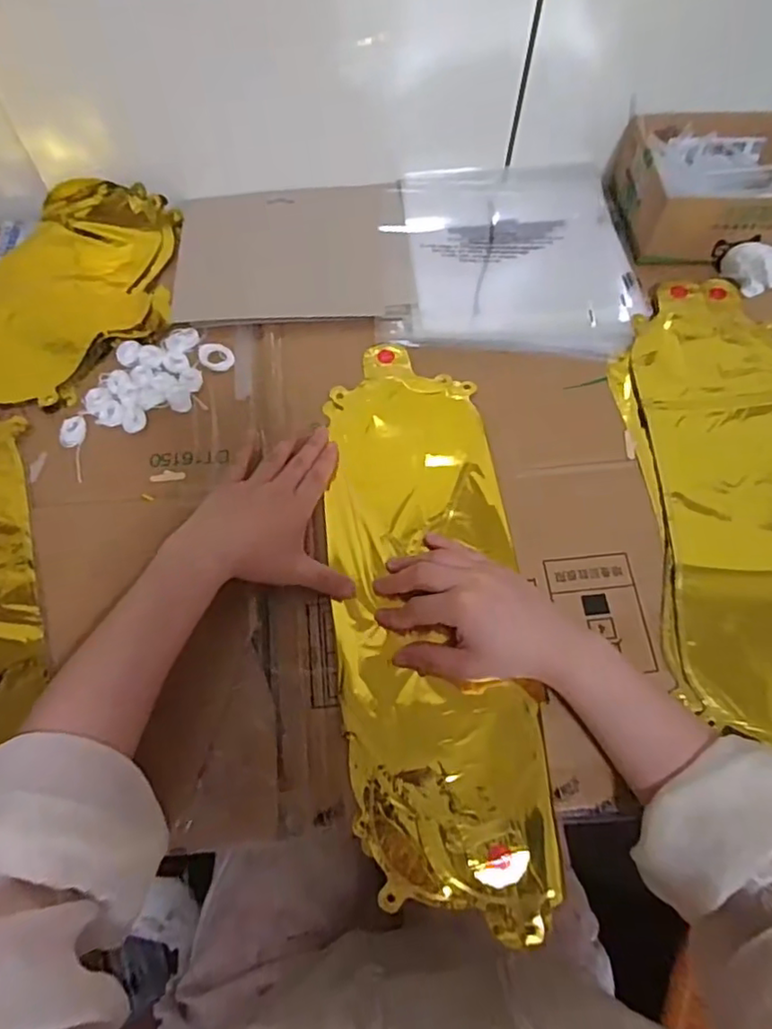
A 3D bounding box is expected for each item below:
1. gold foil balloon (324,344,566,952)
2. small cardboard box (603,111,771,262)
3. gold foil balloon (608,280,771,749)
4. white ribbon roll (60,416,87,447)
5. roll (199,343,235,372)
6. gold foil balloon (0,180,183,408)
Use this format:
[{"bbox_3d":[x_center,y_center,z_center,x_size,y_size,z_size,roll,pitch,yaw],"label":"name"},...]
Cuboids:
[{"bbox_3d":[0.030,0.057,0.453,0.135,0.014,0.425,-5,66,-3],"label":"gold foil balloon"},{"bbox_3d":[0.326,-0.314,0.585,0.186,0.062,0.153,-5,67,-3],"label":"small cardboard box"},{"bbox_3d":[0.303,-0.014,0.476,0.215,0.017,0.413,-5,67,-3],"label":"gold foil balloon"},{"bbox_3d":[-0.253,-0.068,0.495,0.018,0.004,0.027,3,66,0],"label":"white ribbon roll"},{"bbox_3d":[-0.146,-0.137,0.528,0.028,0.005,0.029,0,66,-1],"label":"roll"},{"bbox_3d":[-0.406,-0.199,0.551,0.414,0.025,0.236,-2,67,-2],"label":"gold foil balloon"}]

